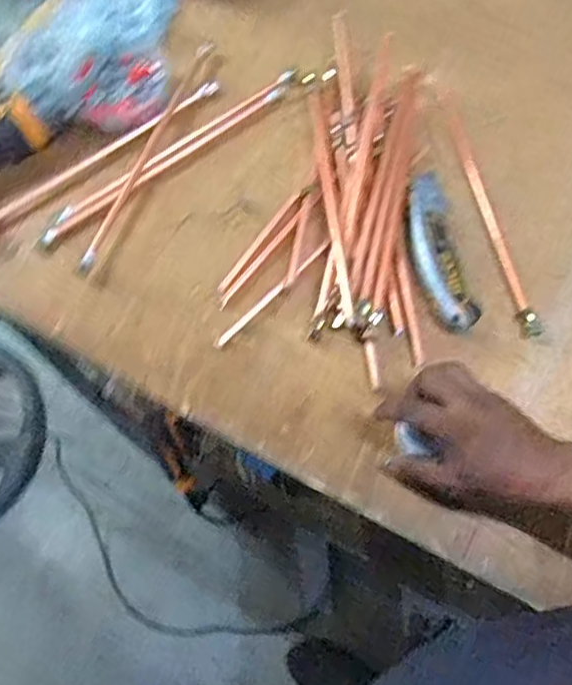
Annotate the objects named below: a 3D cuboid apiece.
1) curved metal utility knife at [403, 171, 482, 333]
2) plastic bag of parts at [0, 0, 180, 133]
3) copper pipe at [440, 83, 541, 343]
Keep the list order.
[{"bbox_3d":[0.140,-0.088,0.618,0.047,0.021,0.164,-10,67,-3],"label":"curved metal utility knife"},{"bbox_3d":[-0.214,-0.326,0.721,0.173,0.039,0.220,3,66,3],"label":"plastic bag of parts"},{"bbox_3d":[0.196,-0.138,0.644,0.019,0.015,0.286,-11,67,-4],"label":"copper pipe"}]

